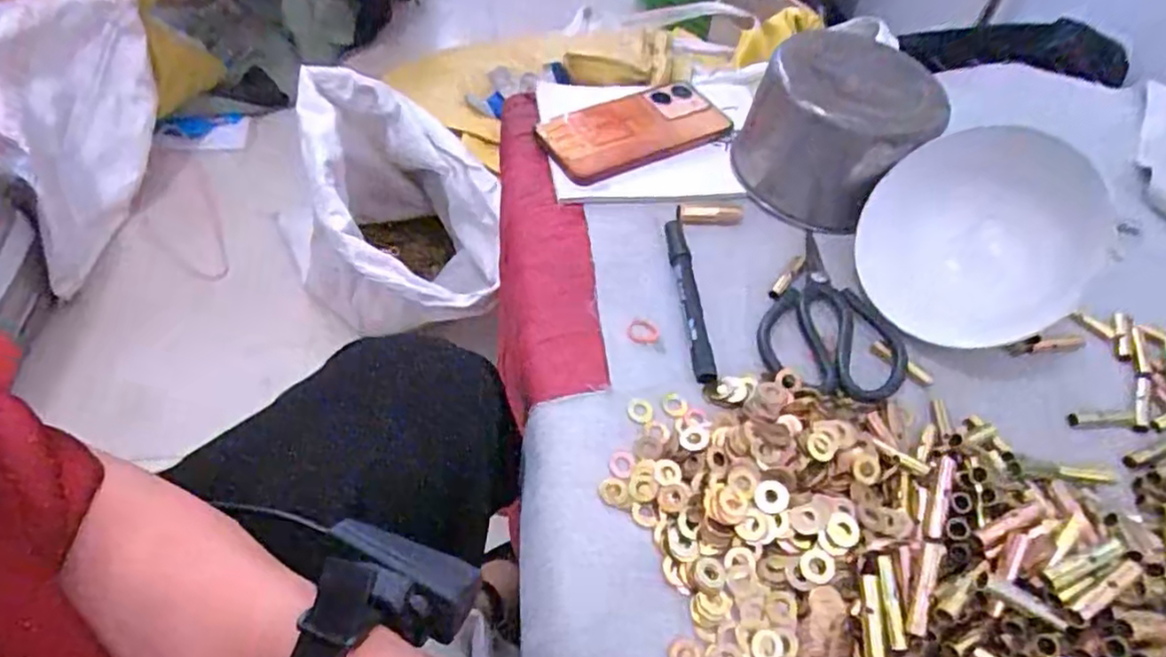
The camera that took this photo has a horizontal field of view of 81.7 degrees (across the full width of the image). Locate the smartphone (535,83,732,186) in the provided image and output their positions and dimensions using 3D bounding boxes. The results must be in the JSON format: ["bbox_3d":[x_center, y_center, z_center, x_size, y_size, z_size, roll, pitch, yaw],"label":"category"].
[{"bbox_3d":[0.044,-0.169,0.572,0.164,0.010,0.079,-22,70,-20],"label":"smartphone"}]

